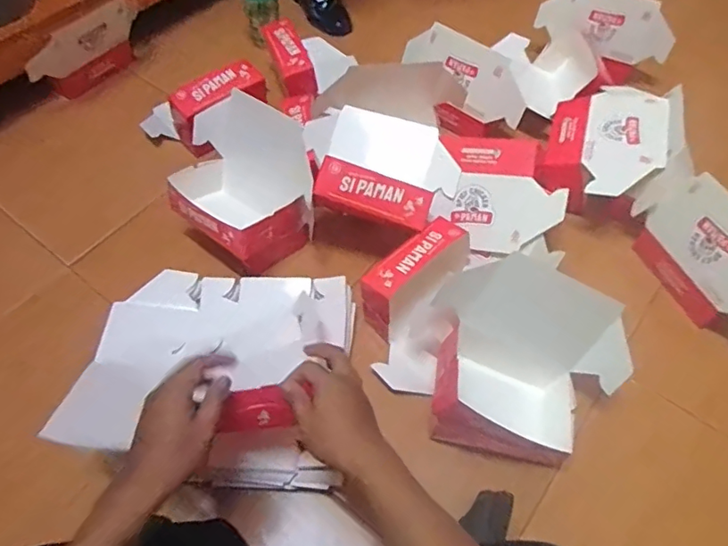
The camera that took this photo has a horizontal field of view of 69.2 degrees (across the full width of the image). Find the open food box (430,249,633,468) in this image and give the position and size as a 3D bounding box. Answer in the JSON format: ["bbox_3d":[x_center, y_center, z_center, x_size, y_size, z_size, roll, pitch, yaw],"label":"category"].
[{"bbox_3d":[0.202,0.122,0.684,0.254,0.180,0.191,9,57,6],"label":"open food box"}]

